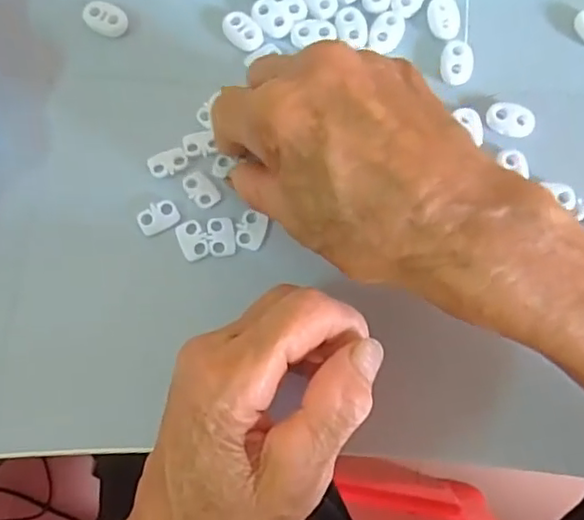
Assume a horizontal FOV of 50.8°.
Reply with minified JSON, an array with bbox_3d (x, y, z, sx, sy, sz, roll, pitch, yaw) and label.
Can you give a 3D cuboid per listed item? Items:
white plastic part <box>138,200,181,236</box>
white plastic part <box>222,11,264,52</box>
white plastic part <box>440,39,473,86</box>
[{"bbox_3d":[-0.061,-0.020,0.279,0.018,0.004,0.012,-25,78,-5],"label":"white plastic part"},{"bbox_3d":[-0.024,-0.112,0.301,0.014,0.005,0.022,-42,80,-8],"label":"white plastic part"},{"bbox_3d":[0.080,-0.096,0.299,0.015,0.004,0.023,5,77,2],"label":"white plastic part"}]

